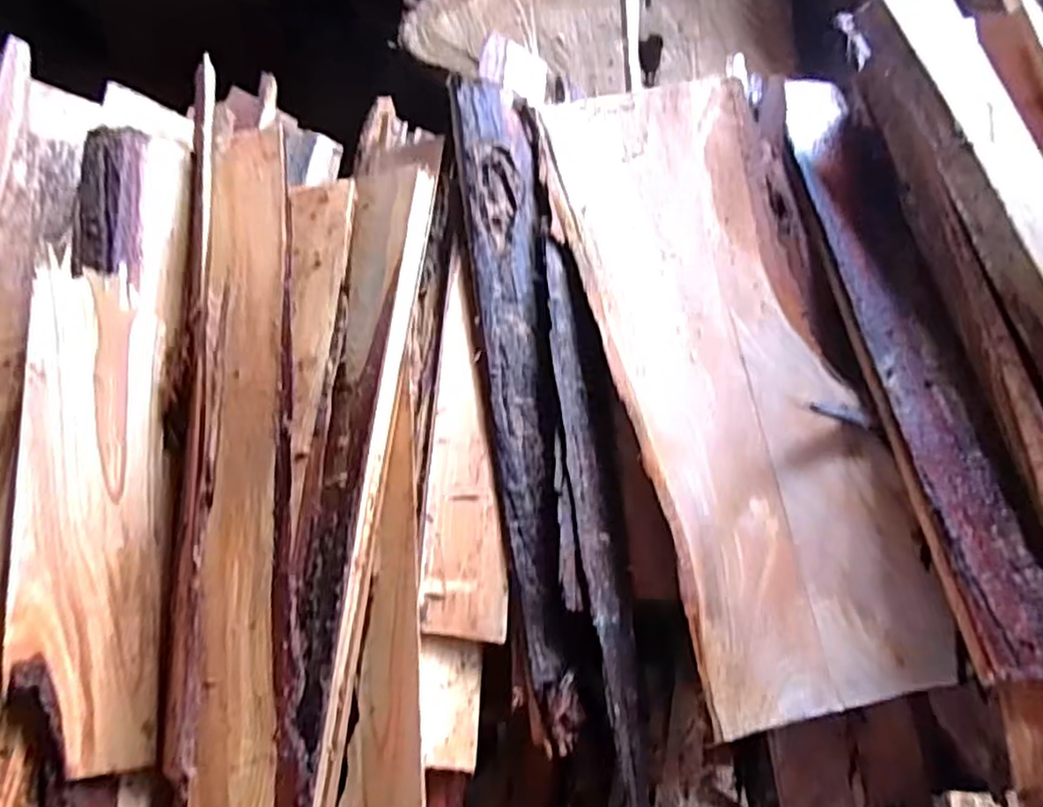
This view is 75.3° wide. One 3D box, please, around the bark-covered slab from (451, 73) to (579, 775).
[{"bbox_3d":[0.004,-0.018,0.491,0.058,0.027,0.476,-6,78,-3],"label":"bark-covered slab"}]

